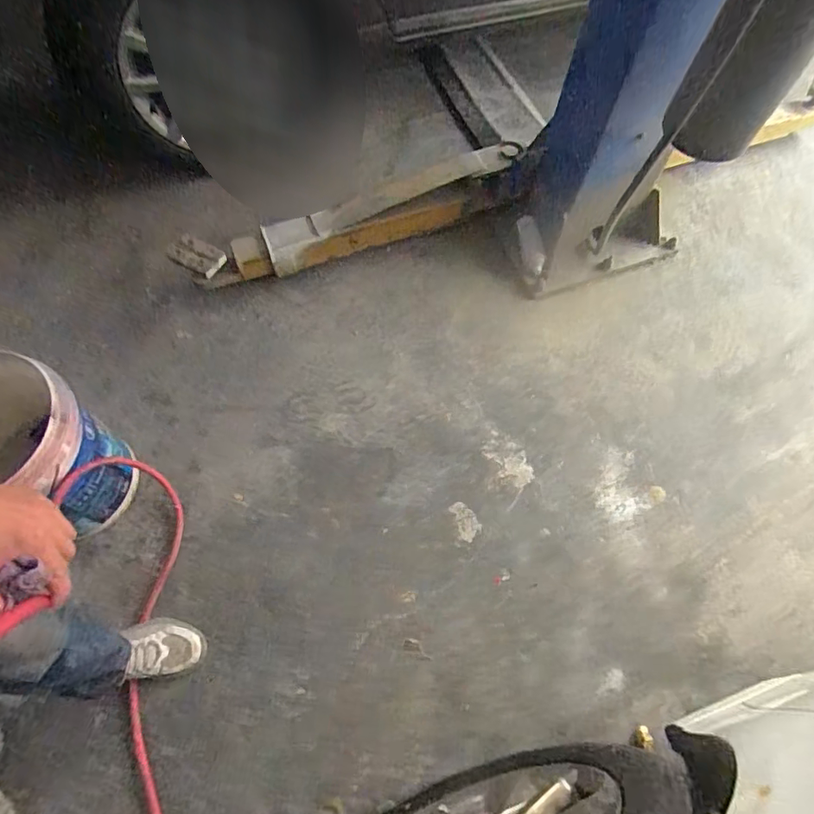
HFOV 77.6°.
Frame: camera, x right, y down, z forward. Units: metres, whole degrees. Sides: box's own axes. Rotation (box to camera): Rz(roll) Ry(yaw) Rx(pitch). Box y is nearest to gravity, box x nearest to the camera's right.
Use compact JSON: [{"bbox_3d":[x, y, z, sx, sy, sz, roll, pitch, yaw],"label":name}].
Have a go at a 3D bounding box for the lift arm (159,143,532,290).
[{"bbox_3d":[-0.143,-0.526,1.437,0.994,0.150,0.145,-21,67,-11],"label":"lift arm"}]

